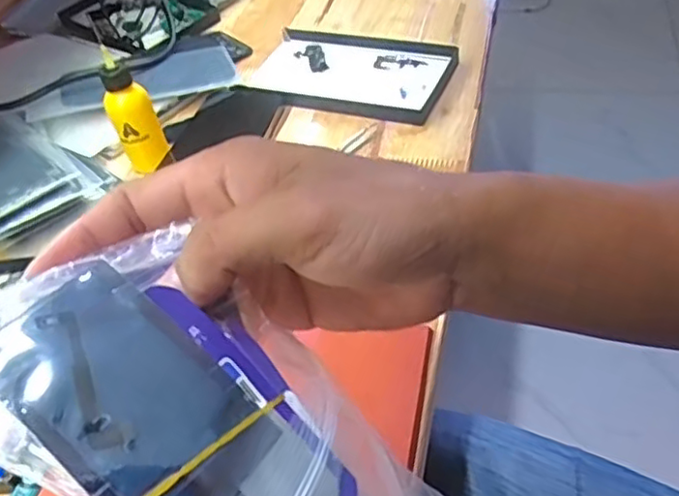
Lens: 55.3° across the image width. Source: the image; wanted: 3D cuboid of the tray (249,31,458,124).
[{"bbox_3d":[0.006,-0.170,0.609,0.186,0.015,0.117,12,50,21],"label":"tray"}]

